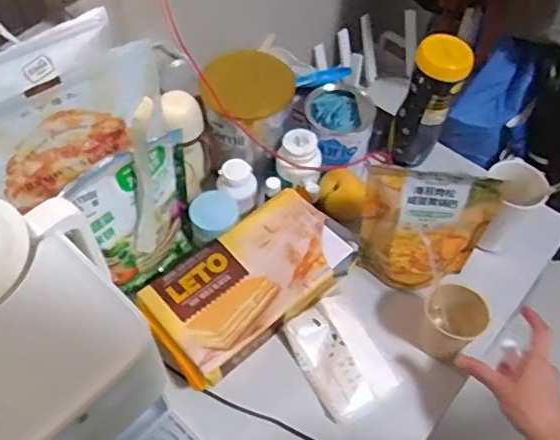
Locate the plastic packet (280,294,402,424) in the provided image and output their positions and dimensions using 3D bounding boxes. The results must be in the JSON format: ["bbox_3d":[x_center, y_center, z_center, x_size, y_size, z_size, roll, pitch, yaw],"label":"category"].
[{"bbox_3d":[0.074,0.168,0.731,0.092,0.033,0.135,-28,58,-20],"label":"plastic packet"}]

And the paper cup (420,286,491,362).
[{"bbox_3d":[0.205,0.131,0.710,0.069,0.088,0.069,0,53,-1],"label":"paper cup"}]

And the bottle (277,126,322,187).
[{"bbox_3d":[0.030,-0.089,0.821,0.058,0.052,0.059,0,53,-1],"label":"bottle"}]

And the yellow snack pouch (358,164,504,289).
[{"bbox_3d":[0.182,0.018,0.735,0.159,0.183,0.054,5,53,3],"label":"yellow snack pouch"}]

